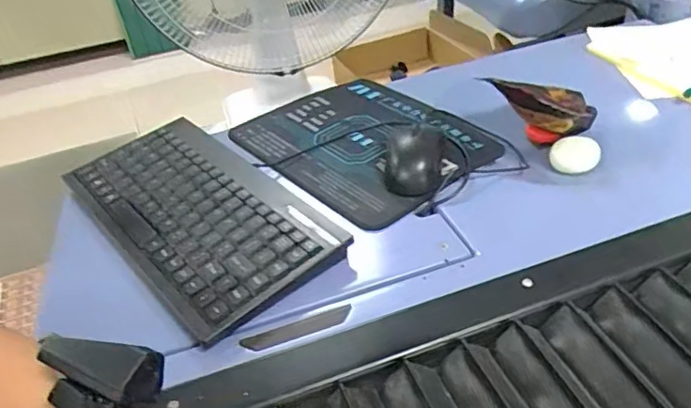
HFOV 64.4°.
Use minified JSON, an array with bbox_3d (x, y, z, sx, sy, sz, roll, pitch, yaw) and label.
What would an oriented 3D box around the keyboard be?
[{"bbox_3d":[-0.143,0.007,0.517,0.145,0.029,0.285,-32,45,-28],"label":"keyboard"}]

